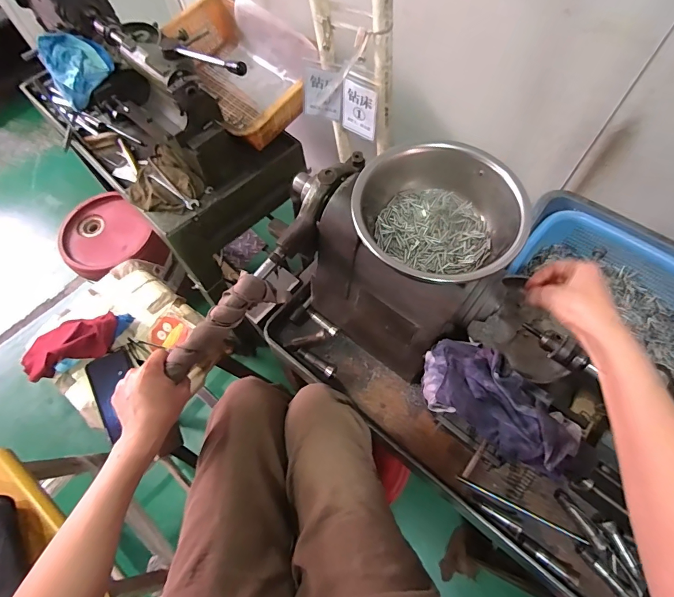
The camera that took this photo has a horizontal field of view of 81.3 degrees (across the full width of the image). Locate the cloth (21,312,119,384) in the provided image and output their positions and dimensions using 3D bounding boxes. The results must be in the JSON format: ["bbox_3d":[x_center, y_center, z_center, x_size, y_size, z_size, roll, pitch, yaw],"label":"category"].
[{"bbox_3d":[-0.489,0.082,0.717,0.182,0.043,0.084,-19,65,-7],"label":"cloth"}]

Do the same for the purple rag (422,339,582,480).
[{"bbox_3d":[0.172,0.111,0.440,0.091,0.060,0.183,-42,56,-16],"label":"purple rag"}]

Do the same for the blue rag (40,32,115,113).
[{"bbox_3d":[-0.496,-0.447,0.754,0.108,0.073,0.119,41,72,20],"label":"blue rag"}]

